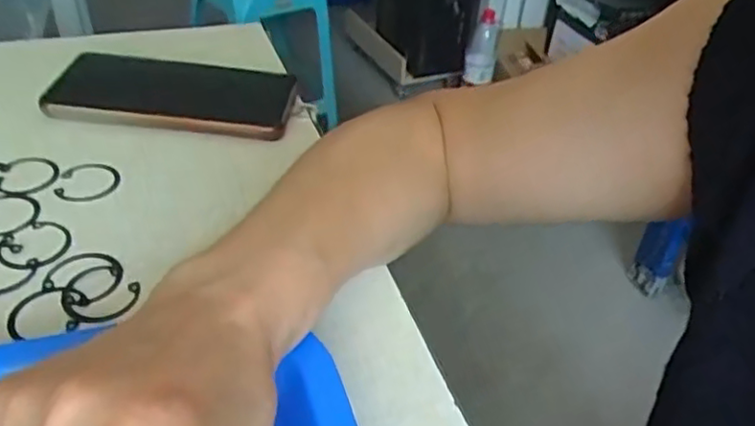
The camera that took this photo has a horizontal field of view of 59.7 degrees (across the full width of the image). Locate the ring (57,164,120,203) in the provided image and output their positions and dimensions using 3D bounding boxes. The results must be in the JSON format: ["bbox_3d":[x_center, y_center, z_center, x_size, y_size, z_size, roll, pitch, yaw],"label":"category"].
[{"bbox_3d":[-0.171,-0.019,0.390,0.034,0.004,0.039,-7,41,-16],"label":"ring"}]

